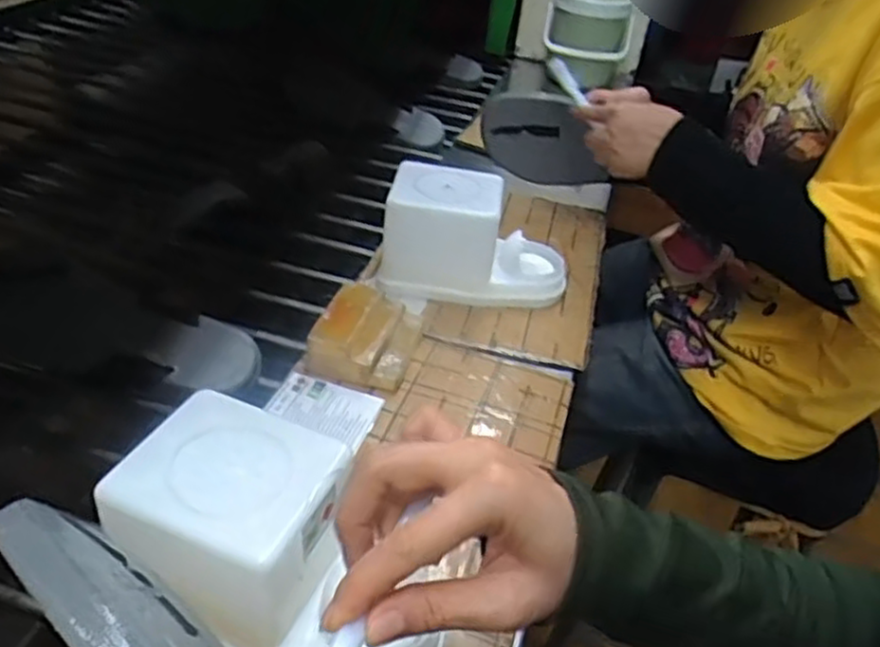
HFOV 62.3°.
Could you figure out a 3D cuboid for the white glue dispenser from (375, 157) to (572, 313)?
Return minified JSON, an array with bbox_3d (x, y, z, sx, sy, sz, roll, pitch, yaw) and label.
[{"bbox_3d":[0.041,-0.087,0.750,0.189,0.107,0.093,8,36,0],"label":"white glue dispenser"}]

